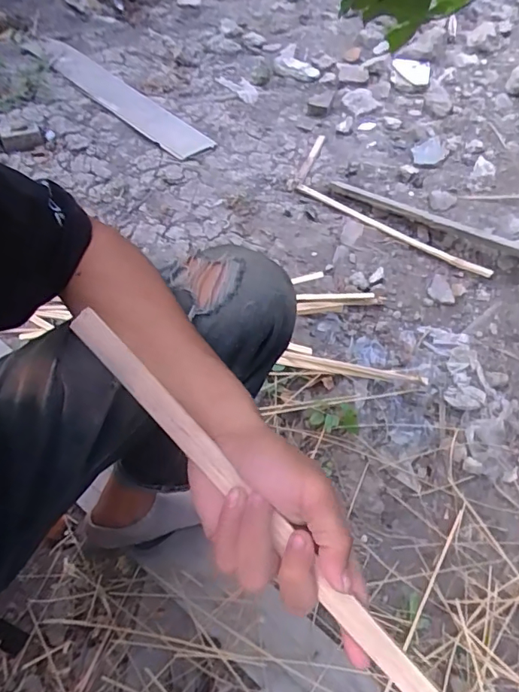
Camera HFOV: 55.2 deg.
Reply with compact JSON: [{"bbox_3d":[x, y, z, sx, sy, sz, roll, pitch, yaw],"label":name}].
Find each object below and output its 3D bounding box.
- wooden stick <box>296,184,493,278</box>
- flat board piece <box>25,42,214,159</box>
[{"bbox_3d":[0.301,-0.279,1.159,0.492,0.035,0.026,33,60,16],"label":"wooden stick"},{"bbox_3d":[-0.431,-0.740,1.444,0.112,0.011,0.797,-38,65,-24],"label":"flat board piece"}]

